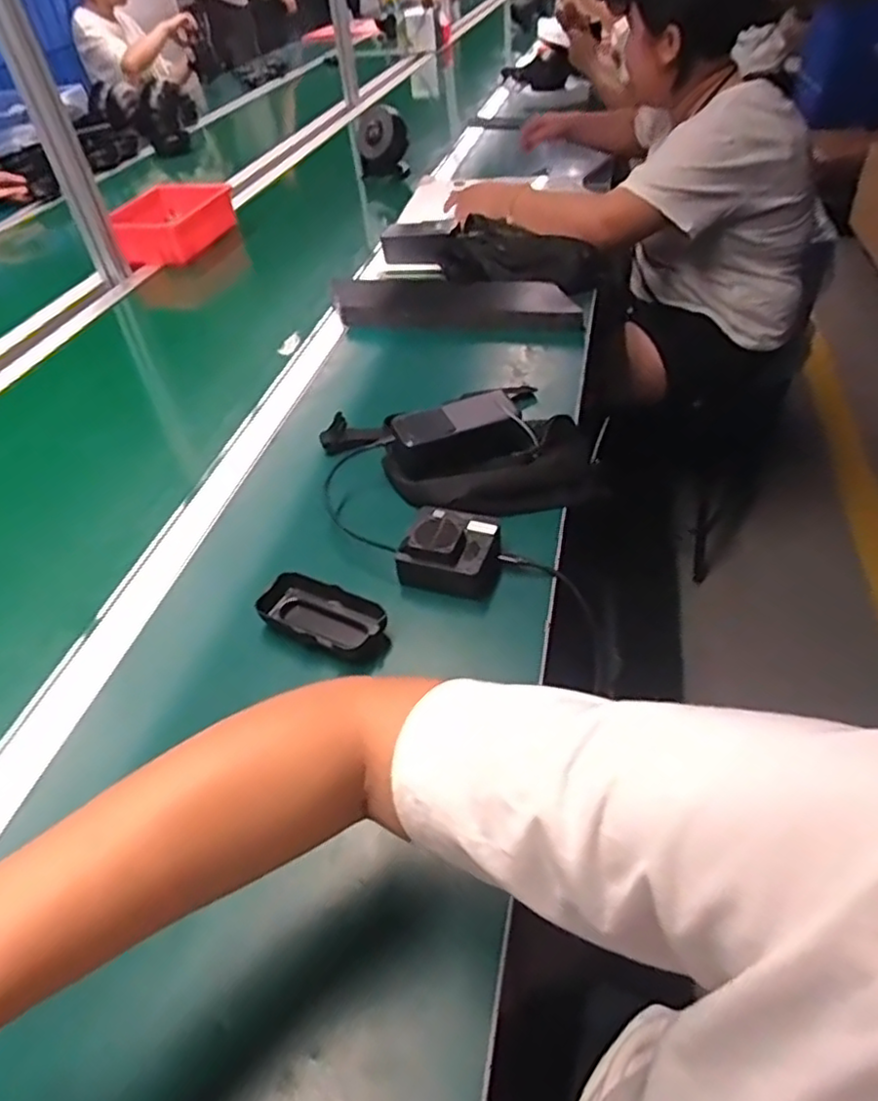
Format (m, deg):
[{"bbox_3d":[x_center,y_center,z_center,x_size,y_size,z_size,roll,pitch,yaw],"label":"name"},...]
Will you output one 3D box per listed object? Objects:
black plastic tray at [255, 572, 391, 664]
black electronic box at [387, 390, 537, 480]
[{"bbox_3d":[-0.095,0.057,0.563,0.111,0.025,0.054,17,48,23],"label":"black plastic tray"},{"bbox_3d":[0.021,-0.121,0.701,0.137,0.051,0.055,-12,44,-7],"label":"black electronic box"}]

